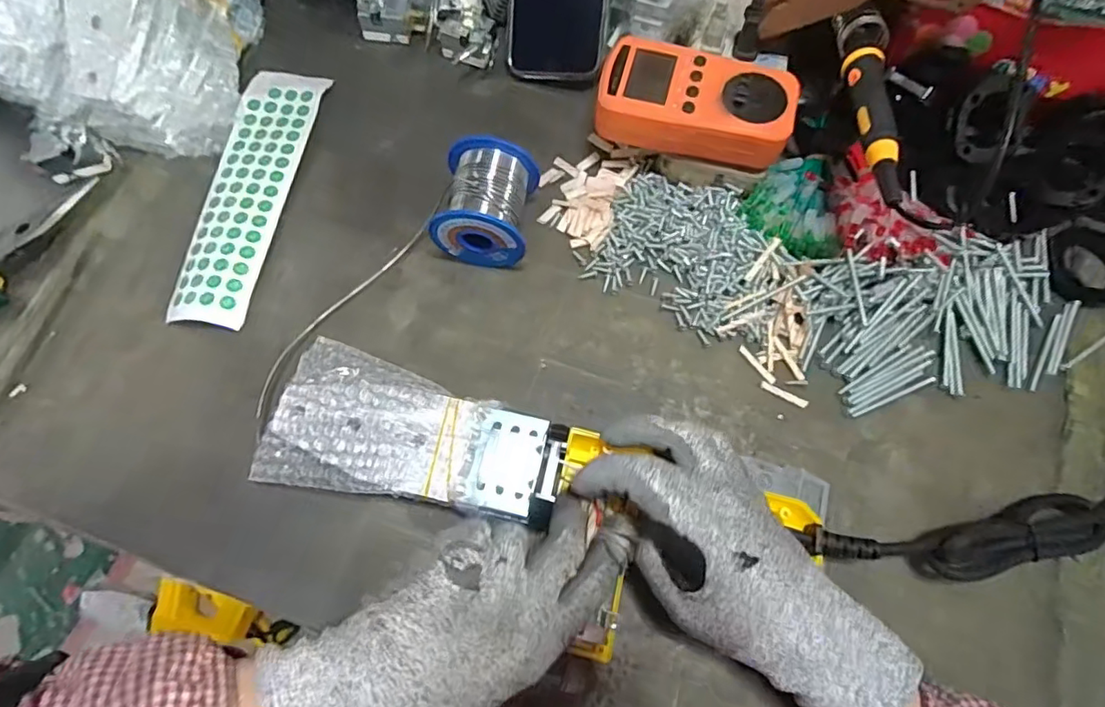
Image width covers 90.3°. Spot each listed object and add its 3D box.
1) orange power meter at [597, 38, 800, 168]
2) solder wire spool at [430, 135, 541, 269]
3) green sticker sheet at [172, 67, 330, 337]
[{"bbox_3d":[0.097,-0.171,0.375,0.126,0.034,0.064,13,72,4],"label":"orange power meter"},{"bbox_3d":[-0.043,-0.104,0.378,0.059,0.053,0.073,10,72,3],"label":"solder wire spool"},{"bbox_3d":[-0.223,-0.120,0.401,0.058,0.014,0.210,8,72,2],"label":"green sticker sheet"}]

